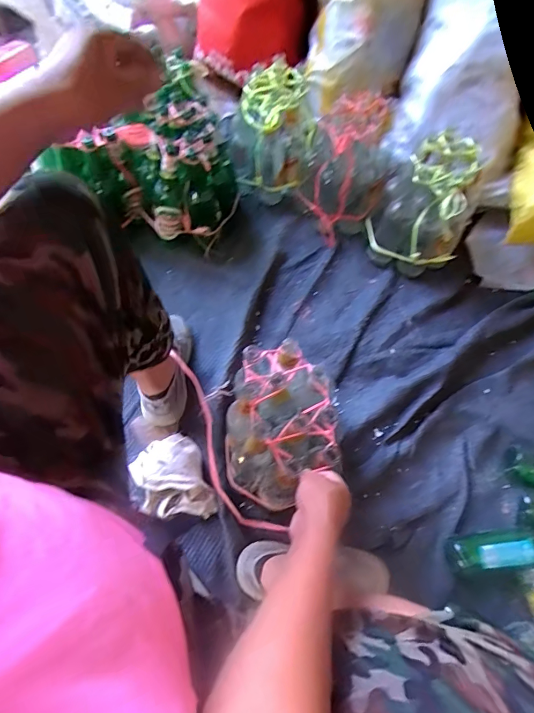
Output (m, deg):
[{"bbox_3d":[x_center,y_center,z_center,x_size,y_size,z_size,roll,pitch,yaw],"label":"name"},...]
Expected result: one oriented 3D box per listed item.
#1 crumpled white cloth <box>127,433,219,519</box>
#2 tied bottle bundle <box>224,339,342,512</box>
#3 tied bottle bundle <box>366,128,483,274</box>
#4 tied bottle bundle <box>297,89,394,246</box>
[{"bbox_3d":[-0.190,0.240,0.786,0.146,0.046,0.170,-21,67,-13],"label":"crumpled white cloth"},{"bbox_3d":[0.012,0.132,0.723,0.168,0.208,0.229,-2,64,-4],"label":"tied bottle bundle"},{"bbox_3d":[0.387,-0.371,1.004,0.224,0.241,0.247,25,65,8],"label":"tied bottle bundle"},{"bbox_3d":[0.210,-0.482,1.051,0.241,0.246,0.218,-27,69,-16],"label":"tied bottle bundle"}]

